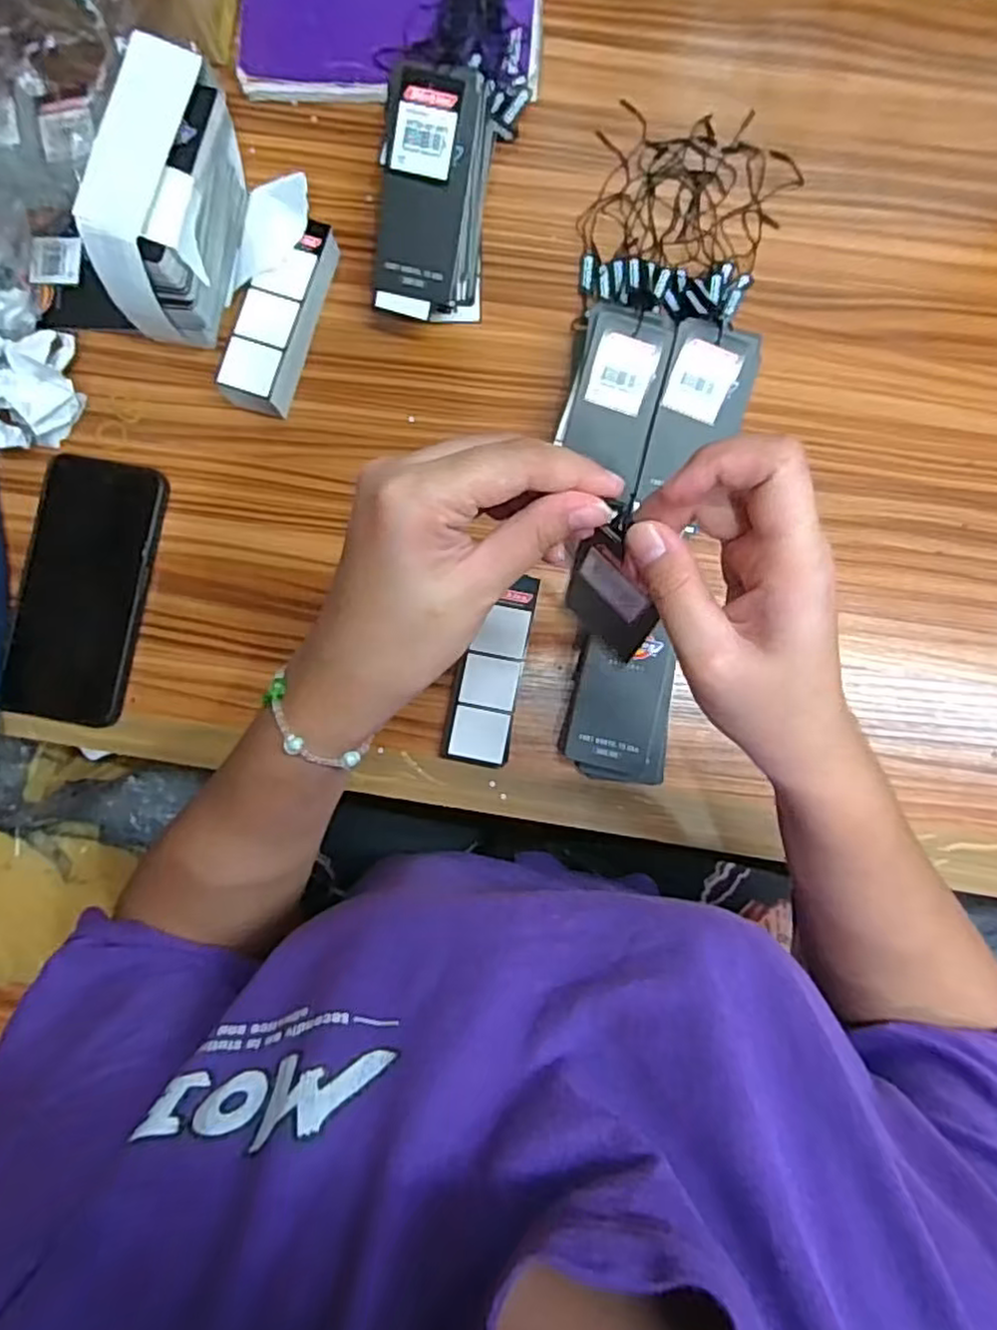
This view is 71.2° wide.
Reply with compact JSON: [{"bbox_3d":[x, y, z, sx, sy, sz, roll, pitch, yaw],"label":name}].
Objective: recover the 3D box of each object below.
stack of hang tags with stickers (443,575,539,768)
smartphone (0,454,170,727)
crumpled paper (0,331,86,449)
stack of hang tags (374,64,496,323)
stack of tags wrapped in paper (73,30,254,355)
[{"bbox_3d":[-0.004,0.004,0.443,0.039,0.023,0.115,10,87,3],"label":"stack of hang tags with stickers"},{"bbox_3d":[-0.270,-0.049,0.453,0.077,0.010,0.168,10,89,-1],"label":"smartphone"},{"bbox_3d":[-0.311,-0.177,0.438,0.076,0.074,0.072,2,86,2],"label":"crumpled paper"},{"bbox_3d":[-0.040,-0.287,0.435,0.063,0.088,0.130,11,87,3],"label":"stack of hang tags"},{"bbox_3d":[-0.199,-0.278,0.428,0.052,0.105,0.138,12,87,3],"label":"stack of tags wrapped in paper"}]

